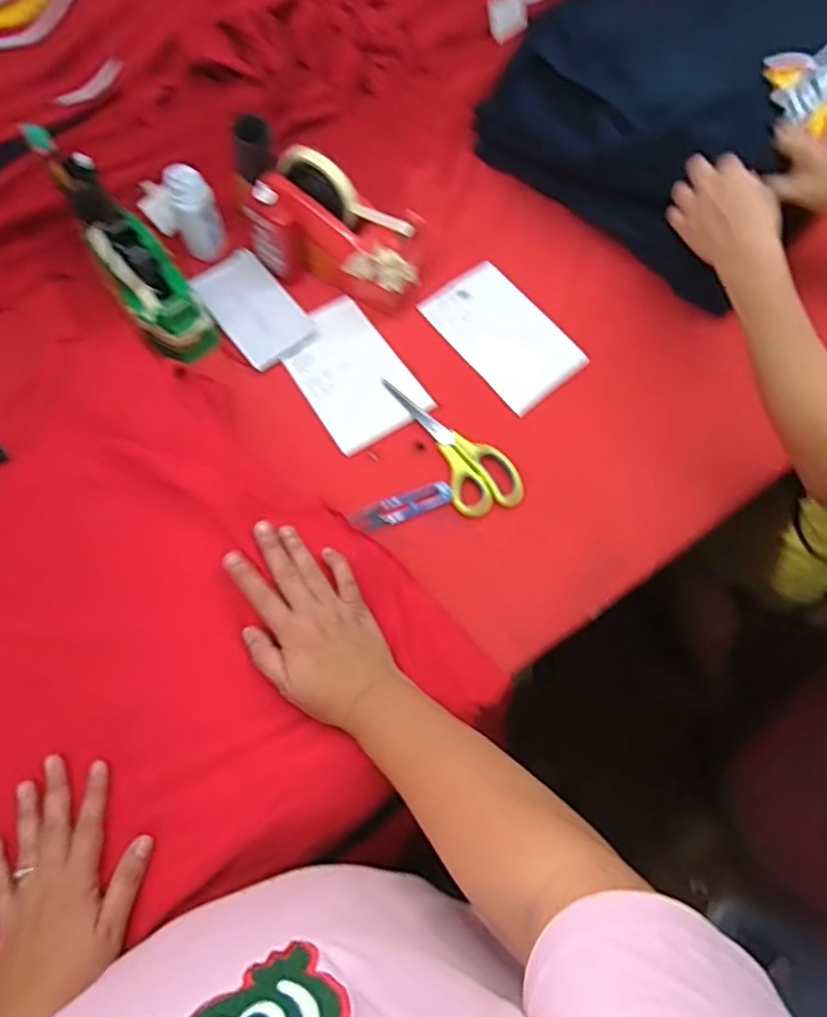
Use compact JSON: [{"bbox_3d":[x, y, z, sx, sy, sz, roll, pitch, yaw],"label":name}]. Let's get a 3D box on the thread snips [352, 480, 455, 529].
[{"bbox_3d":[-0.010,-0.002,0.648,0.100,0.006,0.027,-21,69,-9],"label":"thread snips"}]

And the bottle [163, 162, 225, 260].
[{"bbox_3d":[-0.236,-0.316,0.707,0.046,0.107,0.037,-18,68,-8],"label":"bottle"}]

